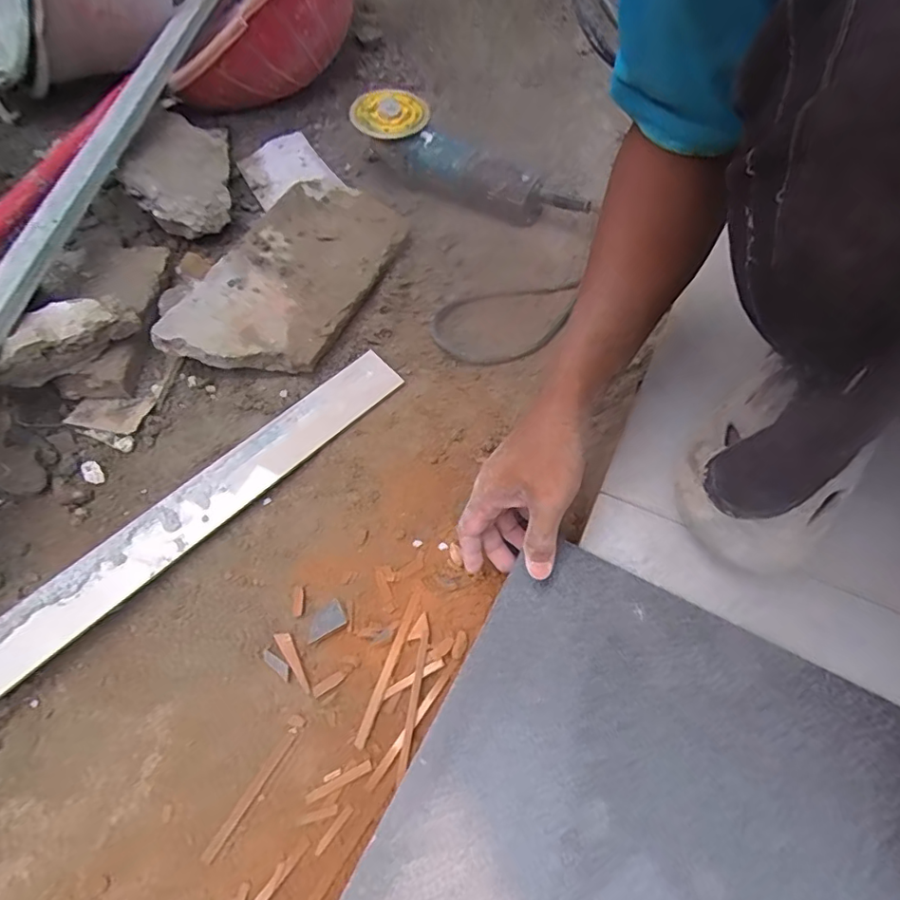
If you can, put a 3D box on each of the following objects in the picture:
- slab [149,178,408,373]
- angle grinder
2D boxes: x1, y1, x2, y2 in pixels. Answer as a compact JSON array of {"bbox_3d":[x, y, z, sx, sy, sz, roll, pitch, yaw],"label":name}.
[{"bbox_3d":[-0.175,-0.201,0.630,0.159,0.071,0.309,19,62,13],"label":"slab"},{"bbox_3d":[0.002,-0.382,0.724,0.295,0.083,0.087,31,66,18],"label":"angle grinder"}]

